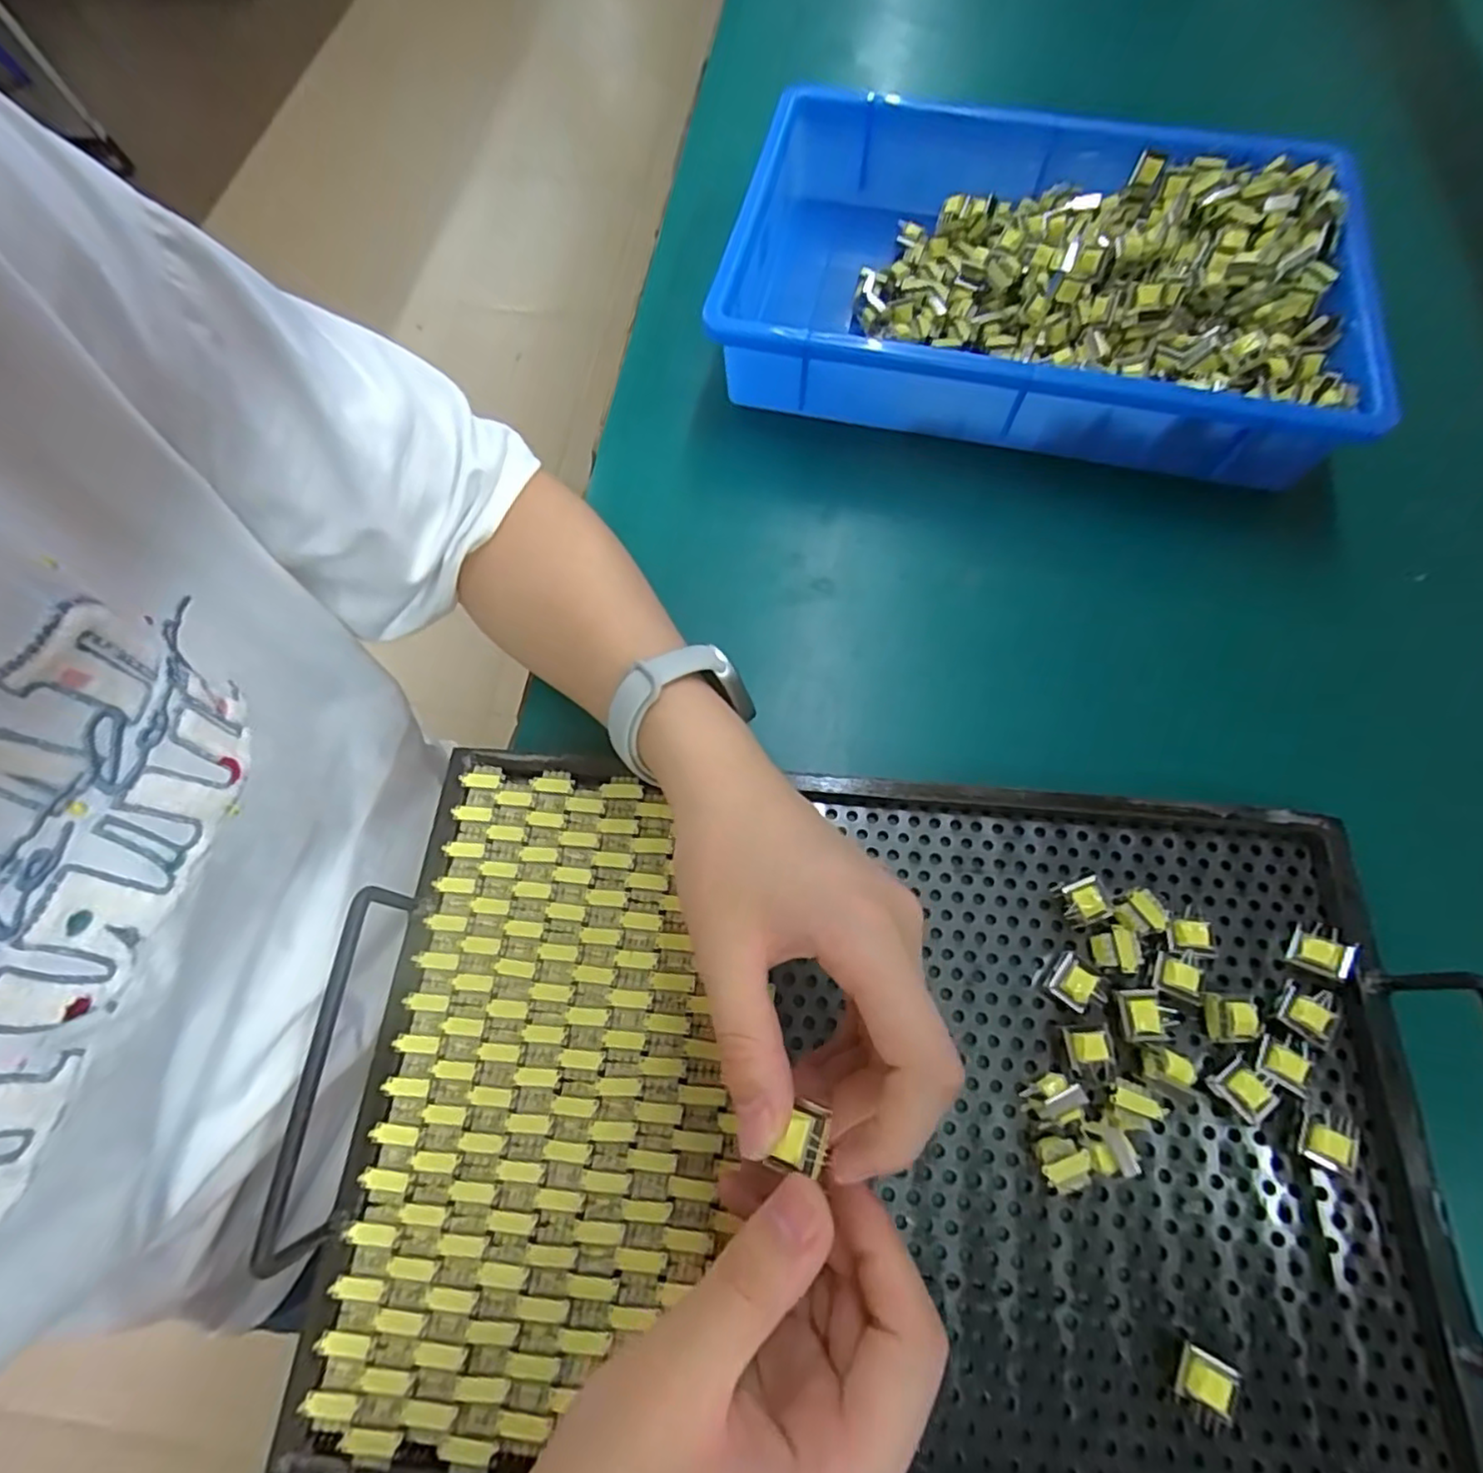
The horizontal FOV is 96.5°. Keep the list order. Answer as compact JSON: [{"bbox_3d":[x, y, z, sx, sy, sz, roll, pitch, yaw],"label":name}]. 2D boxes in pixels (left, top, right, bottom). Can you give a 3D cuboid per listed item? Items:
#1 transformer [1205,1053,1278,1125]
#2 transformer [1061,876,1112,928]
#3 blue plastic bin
[{"bbox_3d":[0.206,0.144,0.273,0.019,0.015,0.019,-33,71,-11],"label":"transformer"},{"bbox_3d":[0.153,0.076,0.300,0.018,0.019,0.019,-21,69,-7],"label":"transformer"},{"bbox_3d":[0.185,-0.296,0.437,0.369,0.086,0.258,13,69,6],"label":"blue plastic bin"}]

